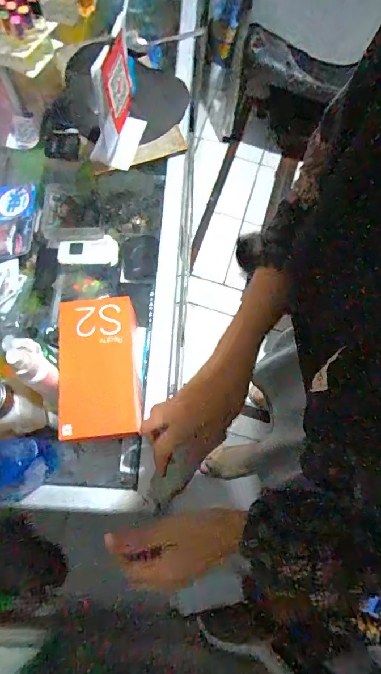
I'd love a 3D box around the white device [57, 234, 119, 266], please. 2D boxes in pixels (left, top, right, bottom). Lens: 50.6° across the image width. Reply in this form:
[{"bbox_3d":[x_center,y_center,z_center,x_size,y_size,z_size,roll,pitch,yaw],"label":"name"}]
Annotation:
[{"bbox_3d":[-0.189,-0.163,0.748,0.108,0.018,0.060,-2,71,-2],"label":"white device"}]

